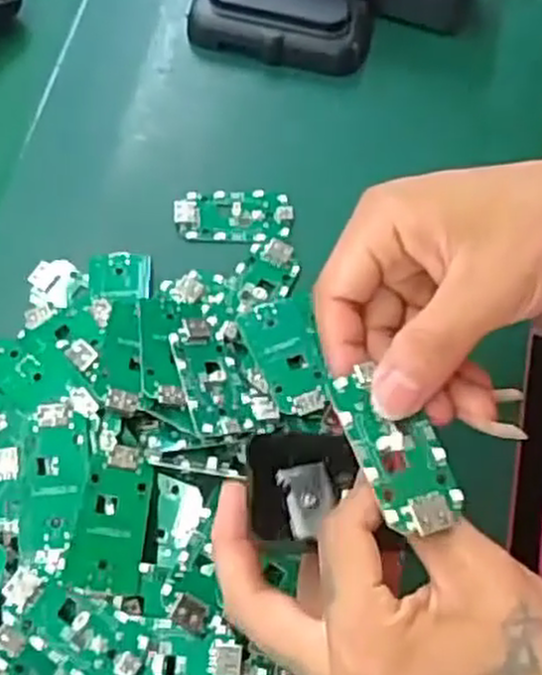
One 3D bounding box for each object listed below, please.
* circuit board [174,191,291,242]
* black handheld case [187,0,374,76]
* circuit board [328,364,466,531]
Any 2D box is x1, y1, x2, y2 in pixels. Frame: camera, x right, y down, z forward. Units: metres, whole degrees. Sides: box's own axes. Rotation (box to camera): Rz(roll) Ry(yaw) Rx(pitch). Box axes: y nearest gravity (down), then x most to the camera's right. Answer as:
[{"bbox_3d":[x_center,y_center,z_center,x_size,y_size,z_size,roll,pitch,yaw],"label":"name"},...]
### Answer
[{"bbox_3d":[-0.021,-0.068,0.433,0.064,0.007,0.030,0,67,0],"label":"circuit board"},{"bbox_3d":[0.005,-0.193,0.470,0.110,0.024,0.049,7,67,3],"label":"black handheld case"},{"bbox_3d":[0.044,0.037,0.274,0.030,0.007,0.059,-21,69,-8],"label":"circuit board"}]

